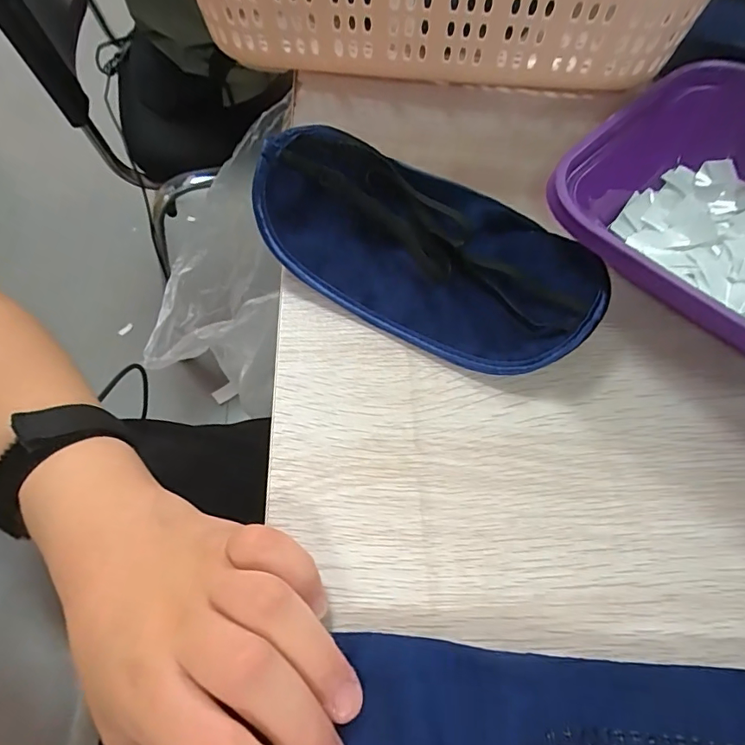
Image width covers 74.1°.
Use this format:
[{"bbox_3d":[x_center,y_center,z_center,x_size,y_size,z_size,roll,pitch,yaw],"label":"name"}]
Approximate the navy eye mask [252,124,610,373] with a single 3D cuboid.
[{"bbox_3d":[0.022,-0.059,0.234,0.164,0.033,0.079,24,61,12],"label":"navy eye mask"}]

